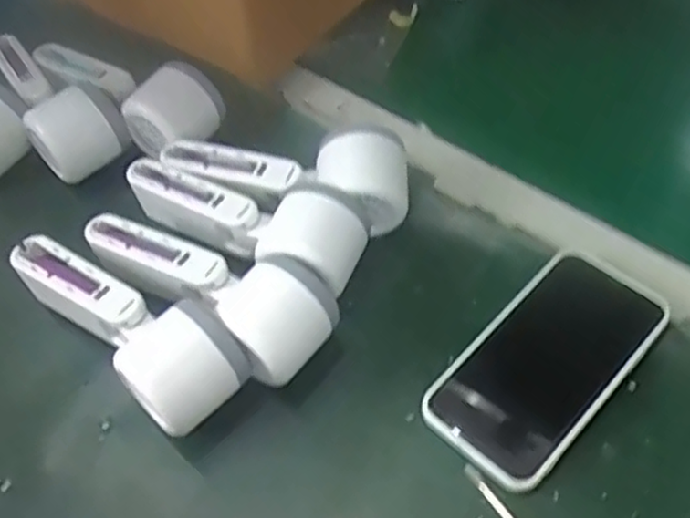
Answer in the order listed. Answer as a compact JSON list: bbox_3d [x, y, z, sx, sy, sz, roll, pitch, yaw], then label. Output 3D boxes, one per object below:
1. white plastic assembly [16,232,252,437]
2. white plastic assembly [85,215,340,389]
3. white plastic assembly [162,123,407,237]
[{"bbox_3d":[-0.130,0.032,0.423,0.164,0.045,0.059,36,62,28],"label":"white plastic assembly"},{"bbox_3d":[-0.082,0.011,0.434,0.163,0.047,0.065,30,59,25],"label":"white plastic assembly"},{"bbox_3d":[-0.039,-0.062,0.489,0.169,0.046,0.065,12,53,14],"label":"white plastic assembly"}]

